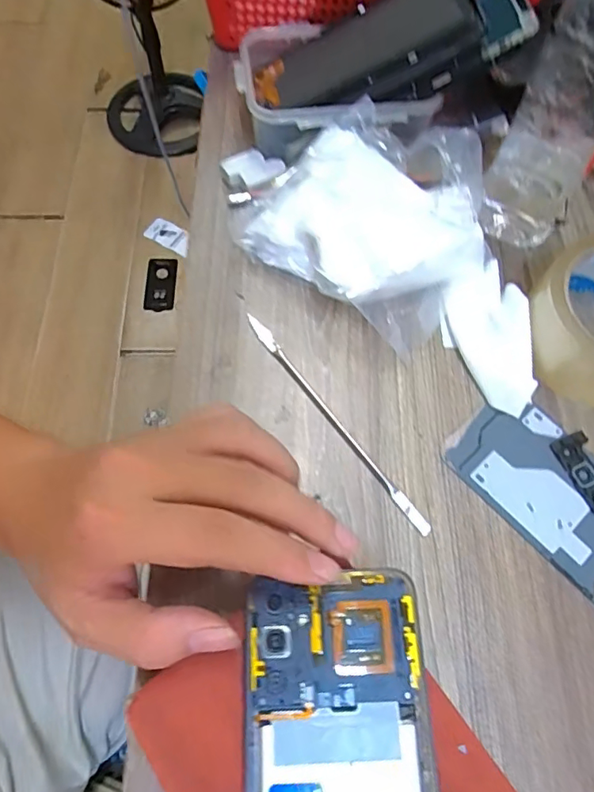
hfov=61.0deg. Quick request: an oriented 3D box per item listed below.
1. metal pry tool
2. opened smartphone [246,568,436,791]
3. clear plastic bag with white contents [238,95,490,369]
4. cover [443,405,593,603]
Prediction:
[{"bbox_3d":[0.022,0.013,0.307,0.010,0.004,0.168,-35,72,-15],"label":"metal pry tool"},{"bbox_3d":[0.018,0.154,0.197,0.073,0.004,0.154,-1,66,-2],"label":"opened smartphone"},{"bbox_3d":[0.056,-0.122,0.334,0.141,0.060,0.139,39,71,14],"label":"clear plastic bag with white contents"},{"bbox_3d":[0.162,0.066,0.289,0.069,0.004,0.151,-41,74,-17],"label":"cover"}]

